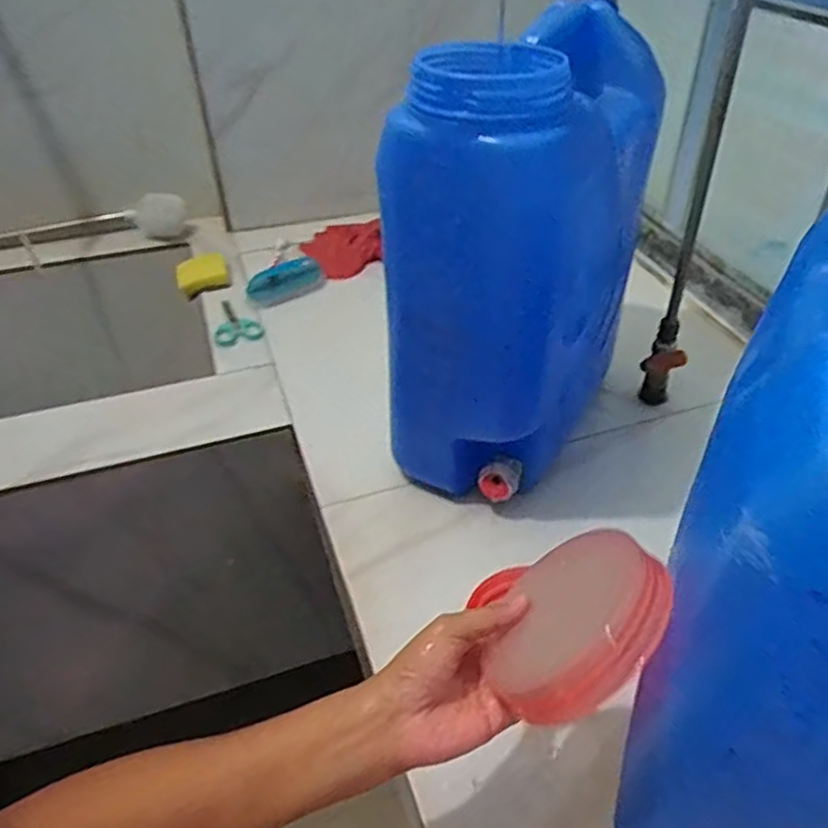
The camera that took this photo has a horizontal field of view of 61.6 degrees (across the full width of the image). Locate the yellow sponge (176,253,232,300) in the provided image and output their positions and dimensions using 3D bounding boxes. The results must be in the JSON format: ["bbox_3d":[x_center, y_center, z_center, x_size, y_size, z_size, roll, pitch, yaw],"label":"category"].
[{"bbox_3d":[-0.328,-0.222,1.078,0.079,0.043,0.062,-11,42,-10],"label":"yellow sponge"}]

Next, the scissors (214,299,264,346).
[{"bbox_3d":[-0.255,-0.136,0.999,0.066,0.016,0.113,-12,42,-12],"label":"scissors"}]

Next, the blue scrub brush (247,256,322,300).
[{"bbox_3d":[-0.196,-0.206,1.046,0.118,0.031,0.035,-28,47,-27],"label":"blue scrub brush"}]

